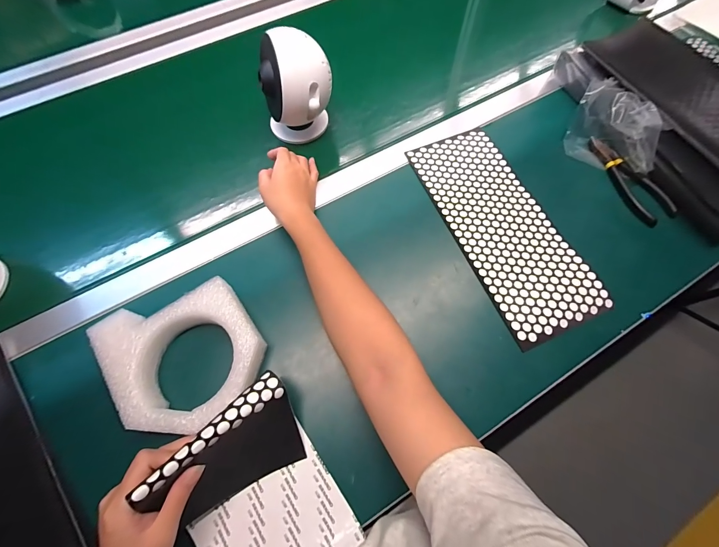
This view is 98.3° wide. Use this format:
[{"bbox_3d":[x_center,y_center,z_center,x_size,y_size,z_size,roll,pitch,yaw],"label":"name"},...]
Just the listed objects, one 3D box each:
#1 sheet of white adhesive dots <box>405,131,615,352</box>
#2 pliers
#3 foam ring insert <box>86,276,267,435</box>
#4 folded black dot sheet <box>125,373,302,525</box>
[{"bbox_3d":[0.190,-0.069,0.427,0.131,0.006,0.314,-20,68,-6],"label":"sheet of white adhesive dots"},{"bbox_3d":[0.381,-0.136,0.447,0.052,0.014,0.151,-22,69,-7],"label":"pliers"},{"bbox_3d":[-0.190,0.089,0.347,0.149,0.043,0.161,-34,71,-11],"label":"foam ring insert"},{"bbox_3d":[-0.115,0.169,0.290,0.027,0.097,0.126,13,40,45],"label":"folded black dot sheet"}]

